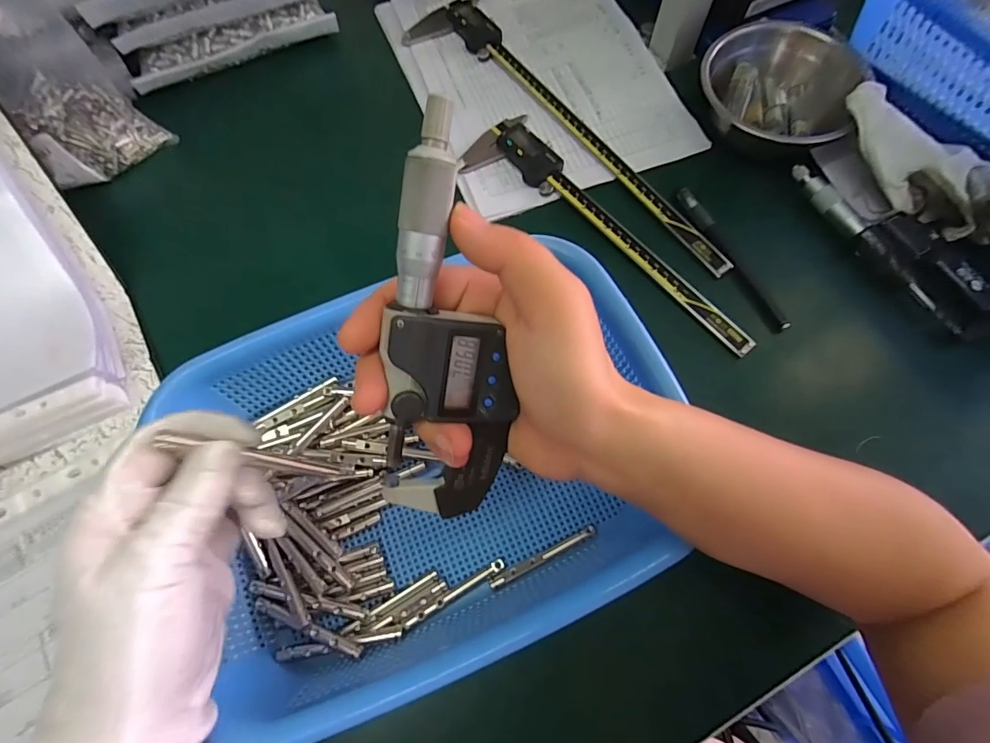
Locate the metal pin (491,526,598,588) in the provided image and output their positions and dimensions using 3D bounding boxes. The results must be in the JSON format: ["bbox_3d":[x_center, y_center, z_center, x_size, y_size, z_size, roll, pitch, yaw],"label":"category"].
[{"bbox_3d":[0.031,0.116,0.290,0.073,0.008,0.006,-24,72,-8],"label":"metal pin"}]

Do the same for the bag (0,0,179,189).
[{"bbox_3d":[-0.387,-0.262,0.372,0.097,0.205,0.077,-40,45,-11],"label":"bag"}]

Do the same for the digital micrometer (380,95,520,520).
[{"bbox_3d":[-0.021,-0.010,0.177,0.051,0.021,0.159,-2,111,1],"label":"digital micrometer"}]

